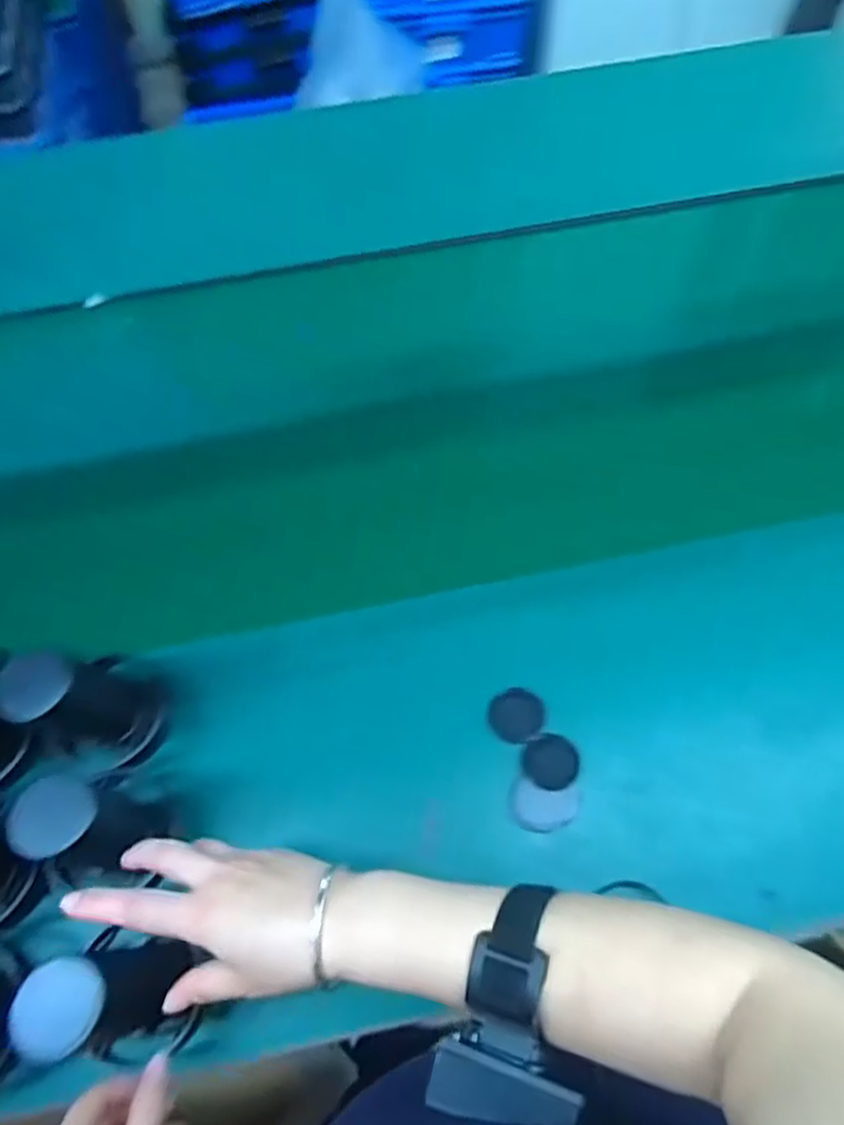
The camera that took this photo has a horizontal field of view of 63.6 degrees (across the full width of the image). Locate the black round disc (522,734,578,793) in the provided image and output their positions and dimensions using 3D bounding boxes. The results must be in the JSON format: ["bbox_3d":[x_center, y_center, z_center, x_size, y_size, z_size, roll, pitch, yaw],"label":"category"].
[{"bbox_3d":[0.116,0.176,0.602,0.049,0.006,0.047,-1,64,2],"label":"black round disc"}]

